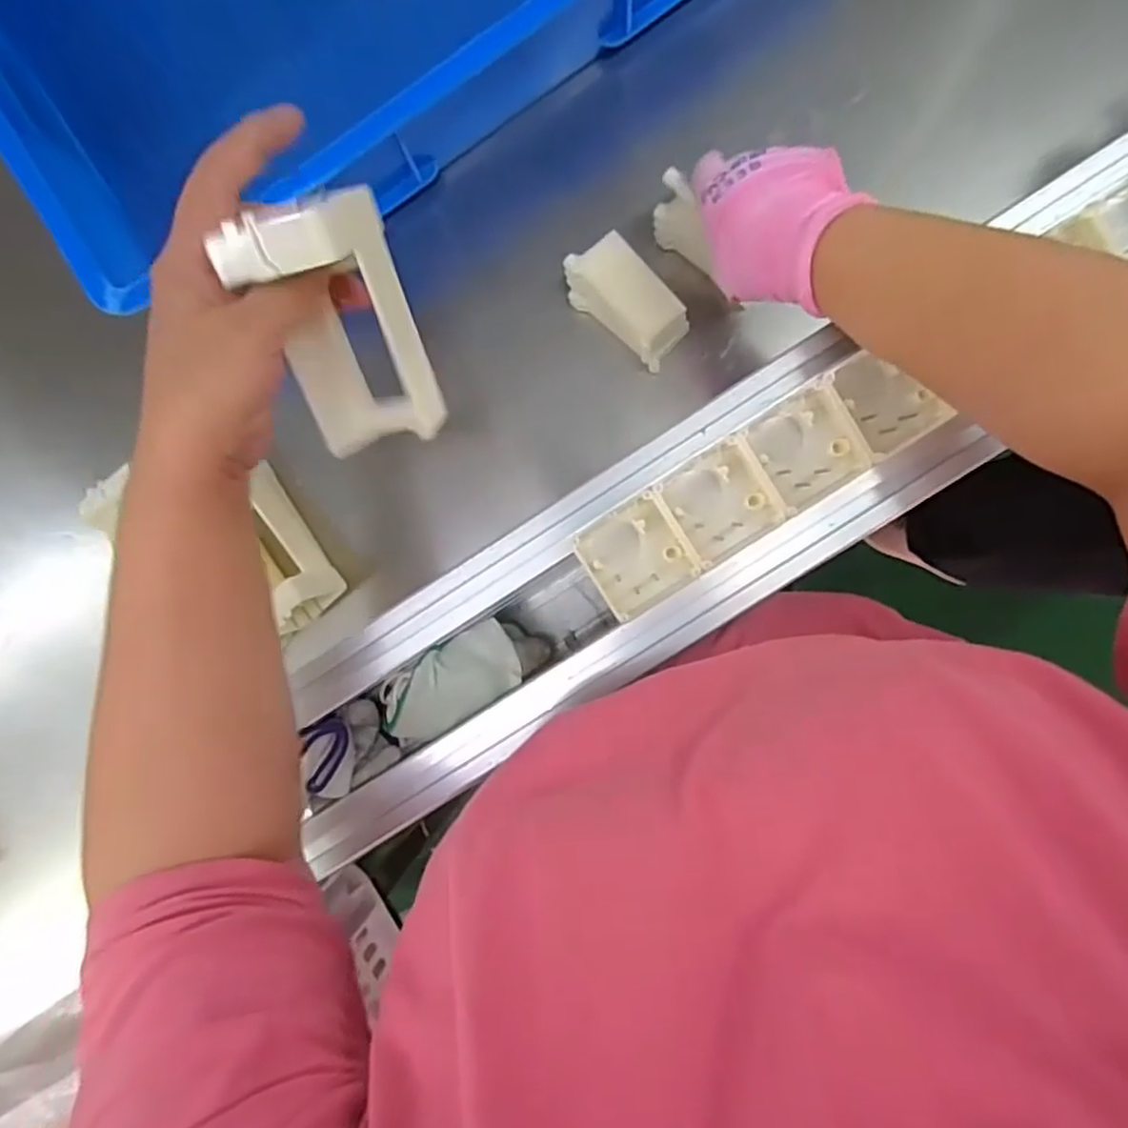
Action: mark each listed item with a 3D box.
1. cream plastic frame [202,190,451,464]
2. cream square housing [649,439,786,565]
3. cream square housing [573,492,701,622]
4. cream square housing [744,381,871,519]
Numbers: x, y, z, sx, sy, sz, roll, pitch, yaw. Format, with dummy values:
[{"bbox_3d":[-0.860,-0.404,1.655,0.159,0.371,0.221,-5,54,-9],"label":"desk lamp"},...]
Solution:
[{"bbox_3d":[-0.090,-0.100,0.304,0.057,0.111,0.050,-3,54,4],"label":"cream plastic frame"},{"bbox_3d":[0.080,-0.031,0.367,0.048,0.017,0.048,-32,86,3],"label":"cream square housing"},{"bbox_3d":[0.037,-0.004,0.369,0.048,0.019,0.049,-33,86,3],"label":"cream square housing"},{"bbox_3d":[0.123,-0.059,0.362,0.051,0.013,0.049,-31,87,3],"label":"cream square housing"}]

